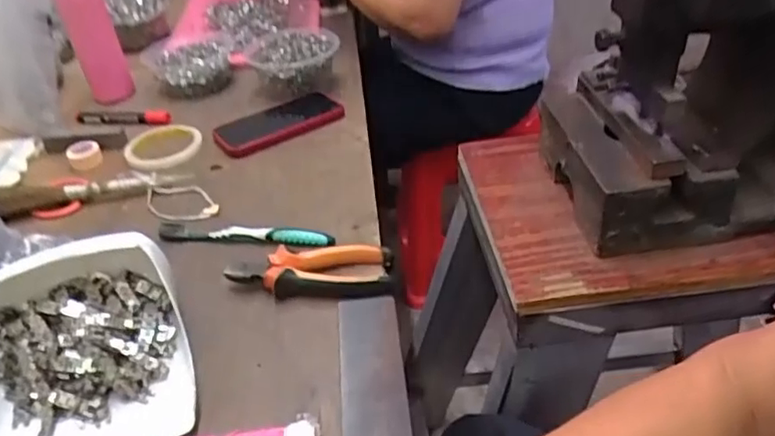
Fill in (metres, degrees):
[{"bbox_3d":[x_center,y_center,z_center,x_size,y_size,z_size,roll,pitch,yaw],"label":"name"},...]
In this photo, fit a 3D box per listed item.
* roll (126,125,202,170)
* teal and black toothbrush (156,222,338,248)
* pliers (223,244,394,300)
[{"bbox_3d":[-0.294,-0.093,0.808,0.096,0.022,0.096,-12,37,-7],"label":"roll"},{"bbox_3d":[-0.145,0.016,0.629,0.186,0.016,0.019,4,38,13],"label":"teal and black toothbrush"},{"bbox_3d":[-0.071,0.045,0.569,0.149,0.020,0.059,0,38,8],"label":"pliers"}]

